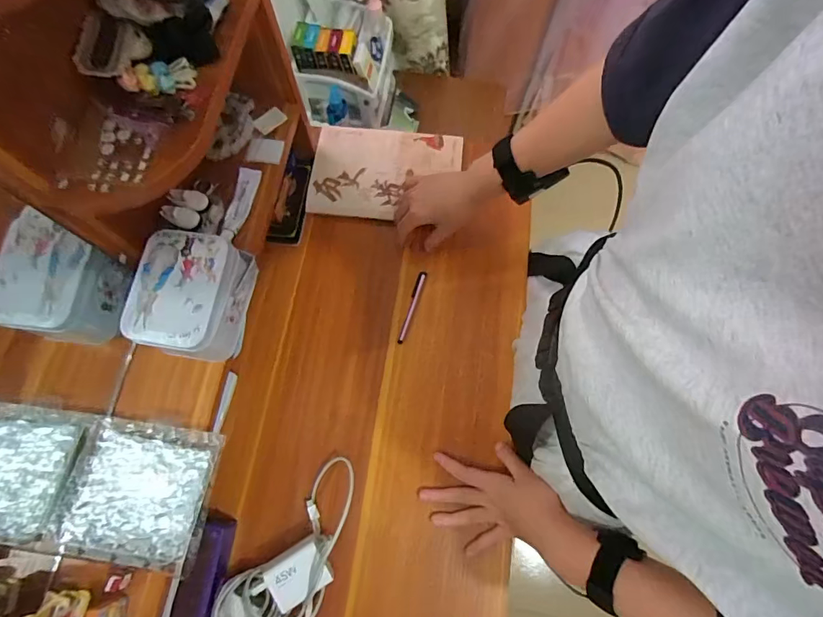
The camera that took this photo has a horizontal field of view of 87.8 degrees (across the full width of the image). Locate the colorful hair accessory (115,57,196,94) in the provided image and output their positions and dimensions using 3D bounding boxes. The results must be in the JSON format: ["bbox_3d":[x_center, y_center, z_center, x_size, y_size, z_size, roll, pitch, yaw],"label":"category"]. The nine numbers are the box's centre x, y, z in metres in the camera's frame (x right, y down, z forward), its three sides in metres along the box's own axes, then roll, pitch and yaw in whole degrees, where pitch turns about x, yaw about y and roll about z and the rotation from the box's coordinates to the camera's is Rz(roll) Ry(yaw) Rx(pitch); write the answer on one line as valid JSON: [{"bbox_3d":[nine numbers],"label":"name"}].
[{"bbox_3d":[-0.203,-0.184,0.342,0.055,0.013,0.026,-21,71,-8],"label":"colorful hair accessory"}]

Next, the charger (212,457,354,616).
[{"bbox_3d":[-0.121,0.268,0.445,0.086,0.042,0.212,38,73,13],"label":"charger"}]

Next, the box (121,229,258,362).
[{"bbox_3d":[-0.207,-0.011,0.403,0.084,0.066,0.112,10,69,4],"label":"box"}]

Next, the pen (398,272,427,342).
[{"bbox_3d":[0.000,-0.002,0.557,0.011,0.007,0.100,18,70,6],"label":"pen"}]

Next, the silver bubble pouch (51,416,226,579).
[{"bbox_3d":[-0.230,0.156,0.366,0.111,0.019,0.109,8,69,3],"label":"silver bubble pouch"}]

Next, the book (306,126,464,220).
[{"bbox_3d":[-0.036,-0.196,0.613,0.207,0.016,0.145,5,69,2],"label":"book"}]

